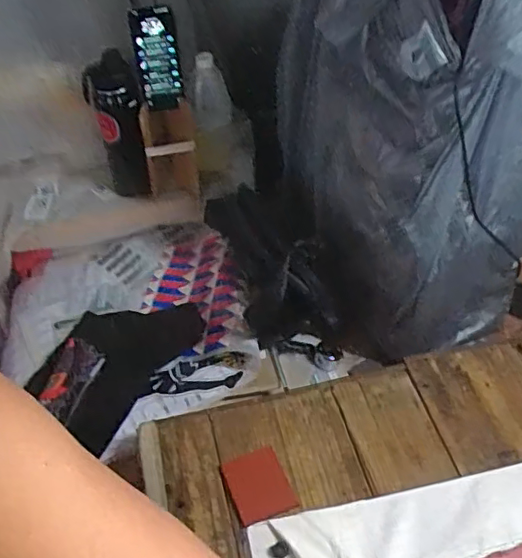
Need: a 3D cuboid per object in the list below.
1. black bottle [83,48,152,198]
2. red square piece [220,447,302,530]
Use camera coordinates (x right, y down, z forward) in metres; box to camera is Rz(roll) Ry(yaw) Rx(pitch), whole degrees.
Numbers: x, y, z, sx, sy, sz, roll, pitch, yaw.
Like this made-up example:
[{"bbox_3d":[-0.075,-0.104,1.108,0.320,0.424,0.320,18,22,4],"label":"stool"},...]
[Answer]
[{"bbox_3d":[-0.252,-0.259,1.046,0.085,0.268,0.079,-14,49,-13],"label":"black bottle"},{"bbox_3d":[-0.003,0.275,0.780,0.077,0.016,0.089,-18,50,-17],"label":"red square piece"}]

